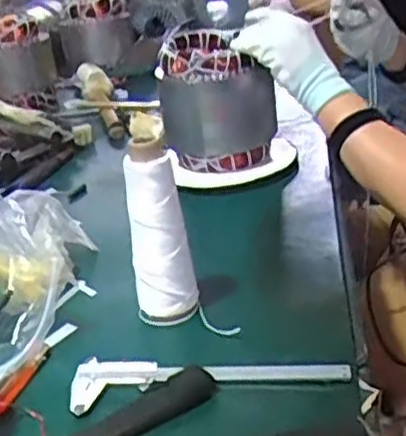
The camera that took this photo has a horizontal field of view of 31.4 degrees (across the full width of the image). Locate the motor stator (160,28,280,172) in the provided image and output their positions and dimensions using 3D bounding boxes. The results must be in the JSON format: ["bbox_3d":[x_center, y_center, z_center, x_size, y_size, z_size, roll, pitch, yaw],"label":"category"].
[{"bbox_3d":[0.018,-0.162,0.999,0.148,0.160,0.140,-8,26,-2],"label":"motor stator"}]

